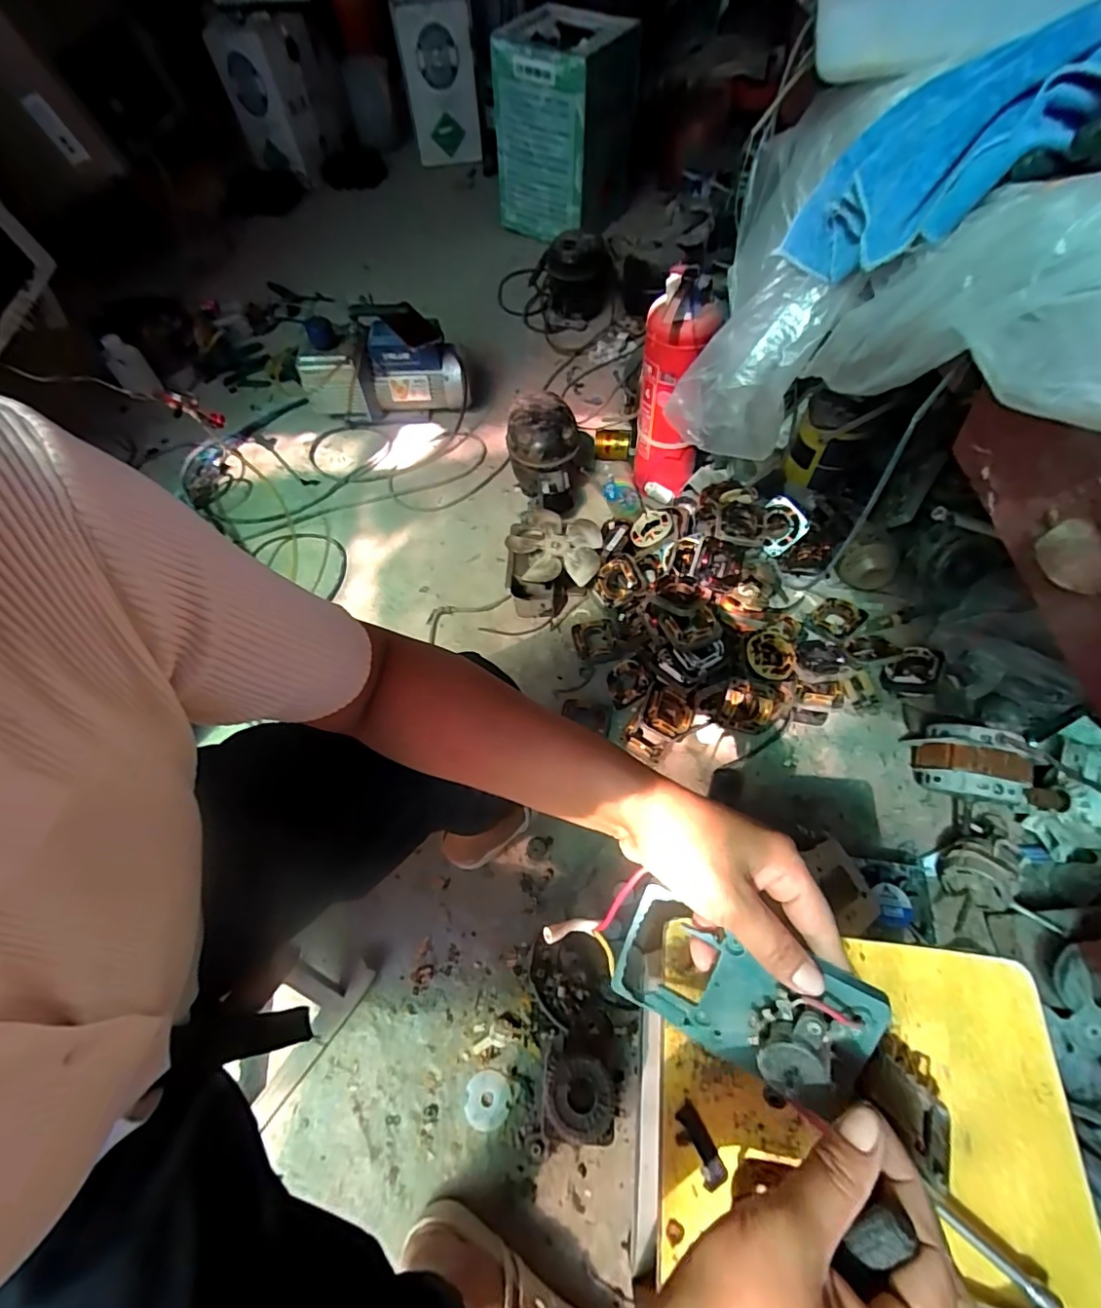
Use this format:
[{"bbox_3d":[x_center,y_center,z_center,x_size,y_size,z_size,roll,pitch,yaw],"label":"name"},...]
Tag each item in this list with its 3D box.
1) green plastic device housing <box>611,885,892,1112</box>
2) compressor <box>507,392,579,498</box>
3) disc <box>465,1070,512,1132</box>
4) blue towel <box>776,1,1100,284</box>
[{"bbox_3d":[0.096,0.192,0.292,0.130,0.042,0.091,24,108,23],"label":"green plastic device housing"},{"bbox_3d":[-0.015,-0.412,1.119,0.141,0.147,0.192,-3,60,1],"label":"compressor"},{"bbox_3d":[-0.078,0.561,0.680,0.056,0.010,0.056,-1,60,2],"label":"disc"},{"bbox_3d":[0.351,-0.381,0.400,0.334,0.092,0.165,-5,56,30],"label":"blue towel"}]

